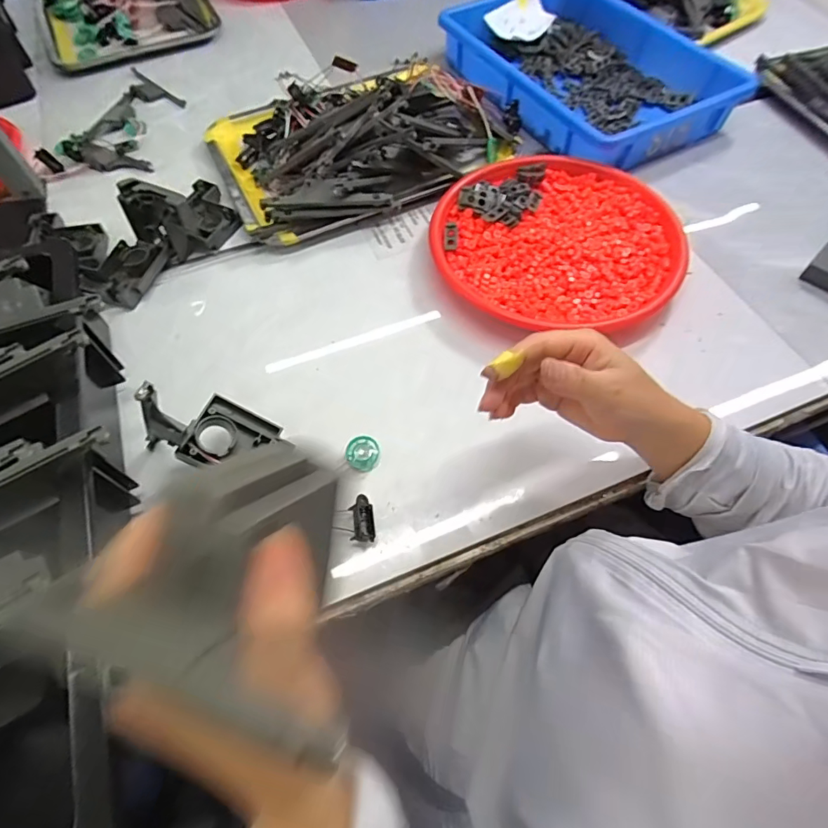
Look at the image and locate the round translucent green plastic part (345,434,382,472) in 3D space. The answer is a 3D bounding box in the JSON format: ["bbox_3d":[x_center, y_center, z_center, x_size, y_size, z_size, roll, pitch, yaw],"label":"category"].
[{"bbox_3d":[-0.043,0.033,0.406,0.028,0.014,0.031,13,63,8],"label":"round translucent green plastic part"}]

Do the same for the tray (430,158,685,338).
[{"bbox_3d":[0.150,-0.179,0.508,0.255,0.037,0.244,0,62,0],"label":"tray"}]

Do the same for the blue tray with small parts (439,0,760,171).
[{"bbox_3d":[0.226,-0.472,0.647,0.263,0.059,0.366,-30,65,-14],"label":"blue tray with small parts"}]

